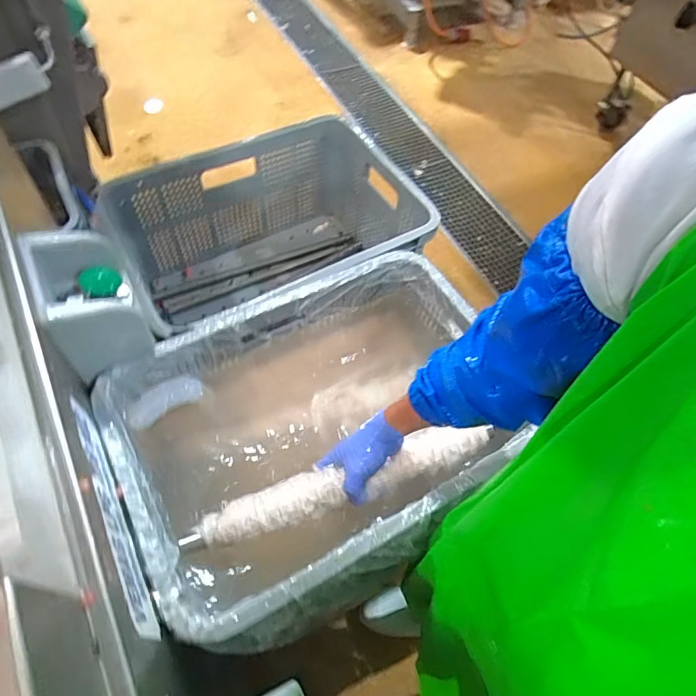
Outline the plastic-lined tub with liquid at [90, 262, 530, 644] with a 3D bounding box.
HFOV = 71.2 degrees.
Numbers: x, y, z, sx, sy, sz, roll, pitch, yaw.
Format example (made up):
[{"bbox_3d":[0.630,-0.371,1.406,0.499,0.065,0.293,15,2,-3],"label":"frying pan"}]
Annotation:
[{"bbox_3d":[-0.032,0.107,0.679,0.507,0.139,0.379,-24,63,-19],"label":"plastic-lined tub with liquid"}]

